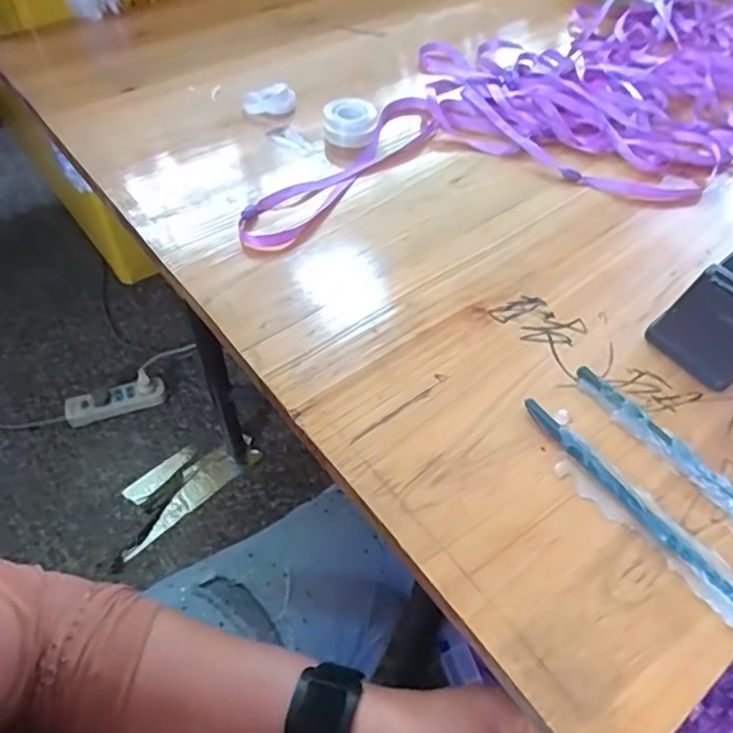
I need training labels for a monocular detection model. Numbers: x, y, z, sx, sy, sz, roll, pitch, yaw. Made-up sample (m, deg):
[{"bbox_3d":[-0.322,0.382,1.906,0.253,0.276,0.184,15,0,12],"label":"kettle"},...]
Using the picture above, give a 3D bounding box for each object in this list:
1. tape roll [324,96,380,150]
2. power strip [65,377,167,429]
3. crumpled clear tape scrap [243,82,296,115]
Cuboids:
[{"bbox_3d":[-0.014,-0.224,0.545,0.048,0.026,0.053,-2,52,-3],"label":"tape roll"},{"bbox_3d":[-0.504,0.071,1.194,0.191,0.037,0.060,-16,55,-15],"label":"power strip"},{"bbox_3d":[-0.093,-0.256,0.572,0.051,0.021,0.025,-11,53,-10],"label":"crumpled clear tape scrap"}]

